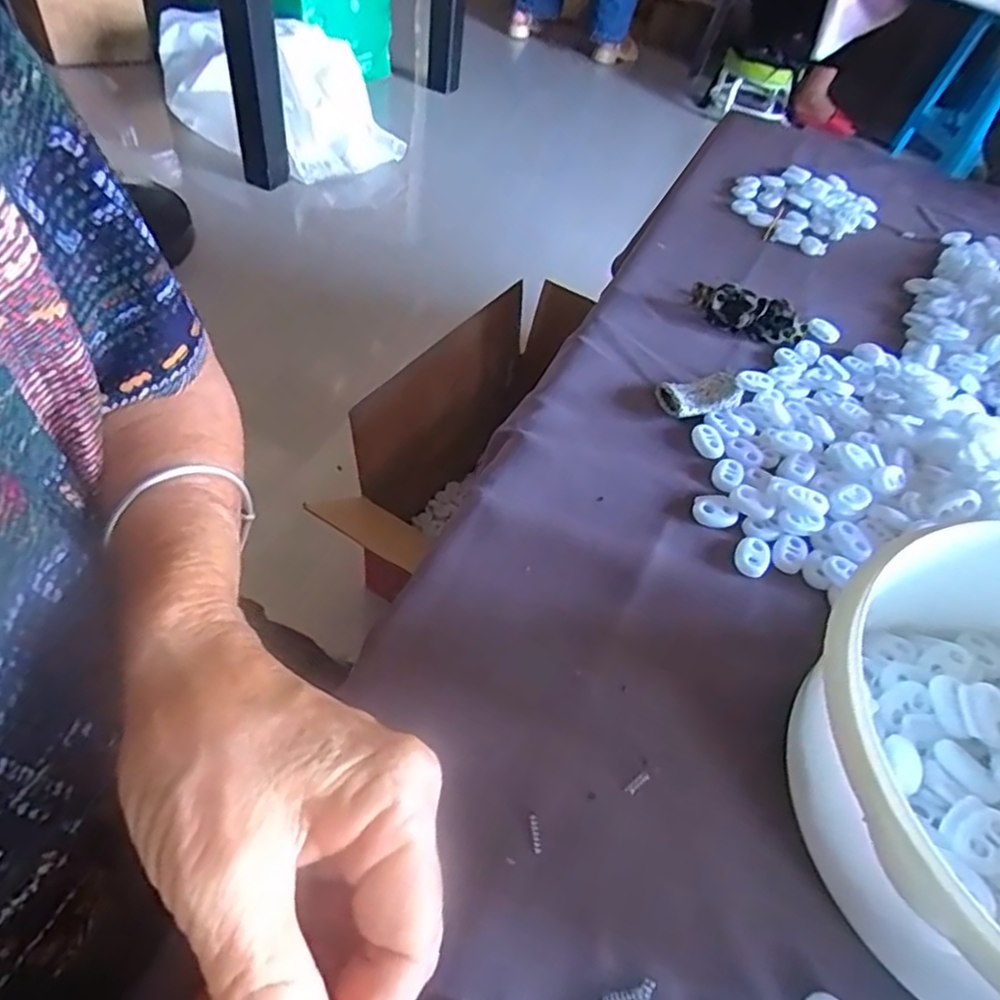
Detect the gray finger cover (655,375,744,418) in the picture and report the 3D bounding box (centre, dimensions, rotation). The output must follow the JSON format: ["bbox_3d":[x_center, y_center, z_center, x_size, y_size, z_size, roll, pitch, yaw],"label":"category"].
[{"bbox_3d":[0.115,-0.059,0.371,0.044,0.014,0.026,-8,51,-14],"label":"gray finger cover"}]

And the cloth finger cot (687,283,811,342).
[{"bbox_3d":[0.164,-0.125,0.432,0.077,0.026,0.019,23,50,13],"label":"cloth finger cot"}]

